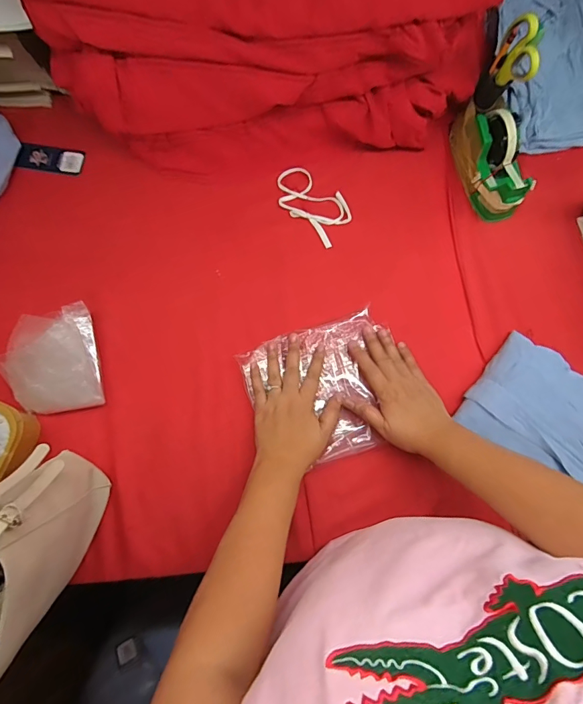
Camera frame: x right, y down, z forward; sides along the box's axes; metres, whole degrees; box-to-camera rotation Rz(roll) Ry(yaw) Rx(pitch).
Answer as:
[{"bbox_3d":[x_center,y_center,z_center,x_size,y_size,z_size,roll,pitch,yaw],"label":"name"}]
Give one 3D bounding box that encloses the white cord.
[{"bbox_3d":[0.035,-0.243,0.643,0.138,0.012,0.081,43,80,7],"label":"white cord"}]

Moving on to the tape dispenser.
[{"bbox_3d":[0.308,-0.306,0.616,0.061,0.100,0.181,-21,80,-6],"label":"tape dispenser"}]

